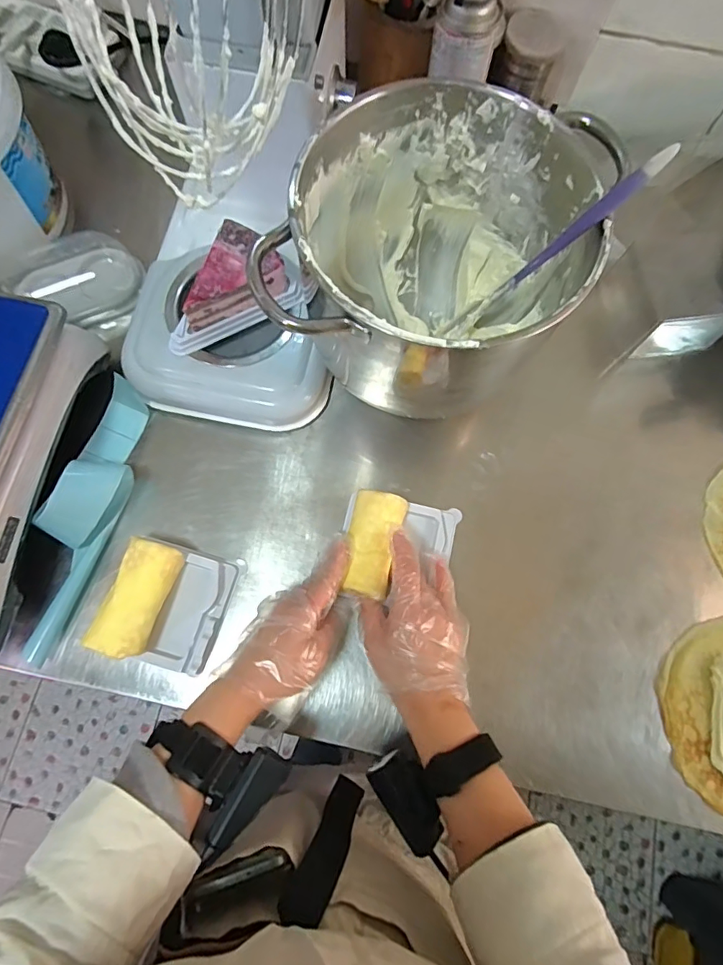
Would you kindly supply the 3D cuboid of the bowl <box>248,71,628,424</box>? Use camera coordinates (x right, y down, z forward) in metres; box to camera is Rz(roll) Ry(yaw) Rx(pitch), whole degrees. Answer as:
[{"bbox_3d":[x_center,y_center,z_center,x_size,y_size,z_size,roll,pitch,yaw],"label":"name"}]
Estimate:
[{"bbox_3d":[0.057,-0.181,0.448,0.233,0.200,0.224,1,75,-2],"label":"bowl"}]

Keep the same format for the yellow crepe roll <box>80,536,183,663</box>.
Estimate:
[{"bbox_3d":[-0.211,0.108,0.459,0.052,0.040,0.106,18,75,2],"label":"yellow crepe roll"}]

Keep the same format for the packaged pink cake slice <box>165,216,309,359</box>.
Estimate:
[{"bbox_3d":[-0.142,-0.204,0.486,0.145,0.063,0.091,-25,77,-9],"label":"packaged pink cake slice"}]

